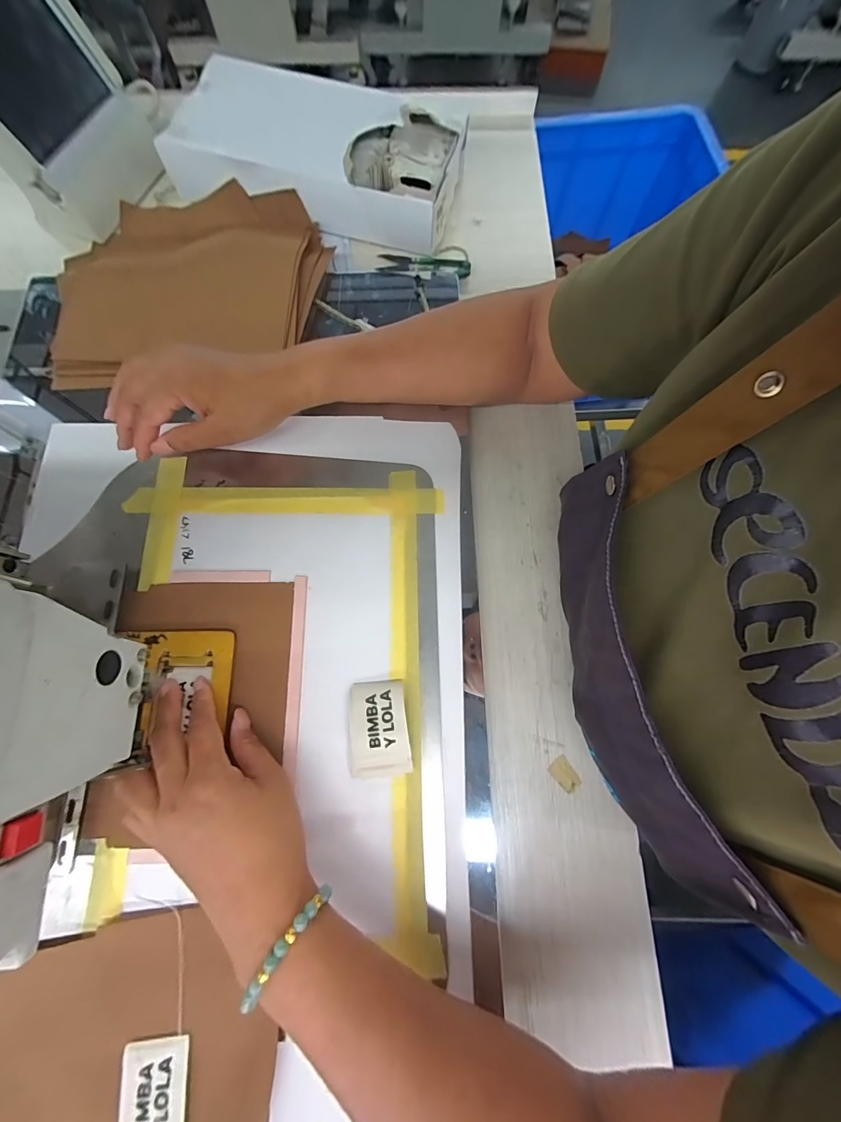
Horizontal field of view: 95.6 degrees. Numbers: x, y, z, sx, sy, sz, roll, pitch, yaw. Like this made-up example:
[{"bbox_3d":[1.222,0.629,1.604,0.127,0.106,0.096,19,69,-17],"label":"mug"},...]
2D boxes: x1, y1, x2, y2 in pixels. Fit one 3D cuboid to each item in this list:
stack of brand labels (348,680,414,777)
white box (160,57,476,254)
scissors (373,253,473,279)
[{"bbox_3d":[-0.033,0.127,0.291,0.046,0.010,0.066,-5,75,-2],"label":"stack of brand labels"},{"bbox_3d":[-0.112,-0.466,0.432,0.310,0.053,0.162,16,75,4],"label":"white box"},{"bbox_3d":[0.004,-0.329,0.427,0.103,0.014,0.030,9,75,2],"label":"scissors"}]

